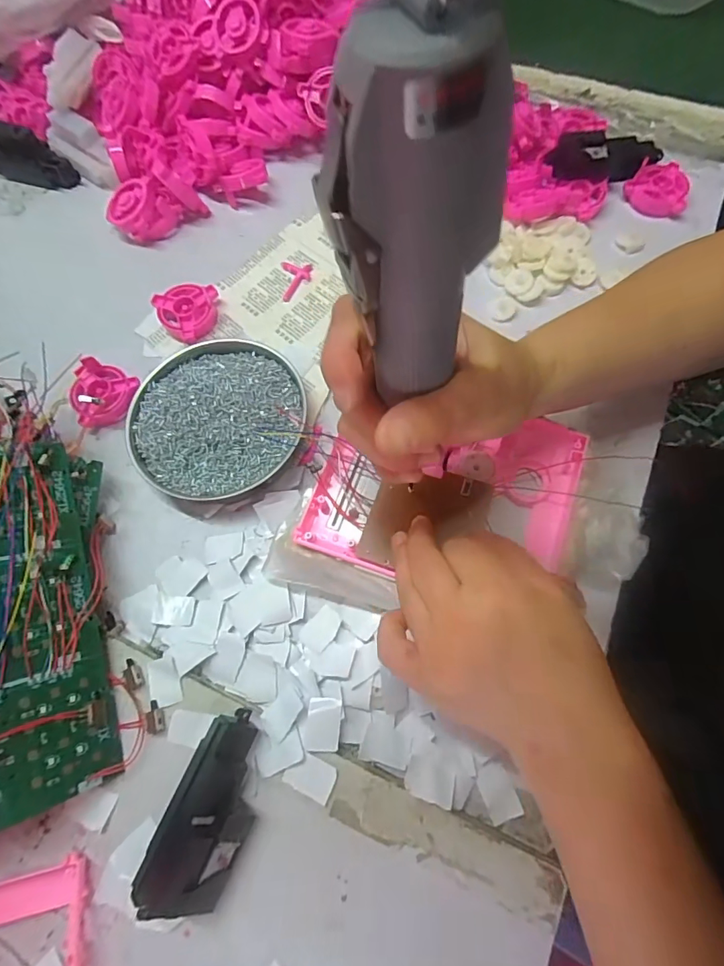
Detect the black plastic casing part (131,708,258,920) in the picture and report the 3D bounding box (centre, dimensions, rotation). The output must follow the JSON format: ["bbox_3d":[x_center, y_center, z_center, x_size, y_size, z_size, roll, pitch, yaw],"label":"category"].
[{"bbox_3d":[-0.085,0.181,0.265,0.049,0.023,0.096,30,64,-26],"label":"black plastic casing part"}]

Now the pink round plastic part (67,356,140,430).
[{"bbox_3d":[-0.213,-0.072,0.384,0.046,0.027,0.053,38,76,14],"label":"pink round plastic part"}]

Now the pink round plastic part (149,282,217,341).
[{"bbox_3d":[-0.149,-0.149,0.413,0.053,0.017,0.049,-1,70,2],"label":"pink round plastic part"}]

